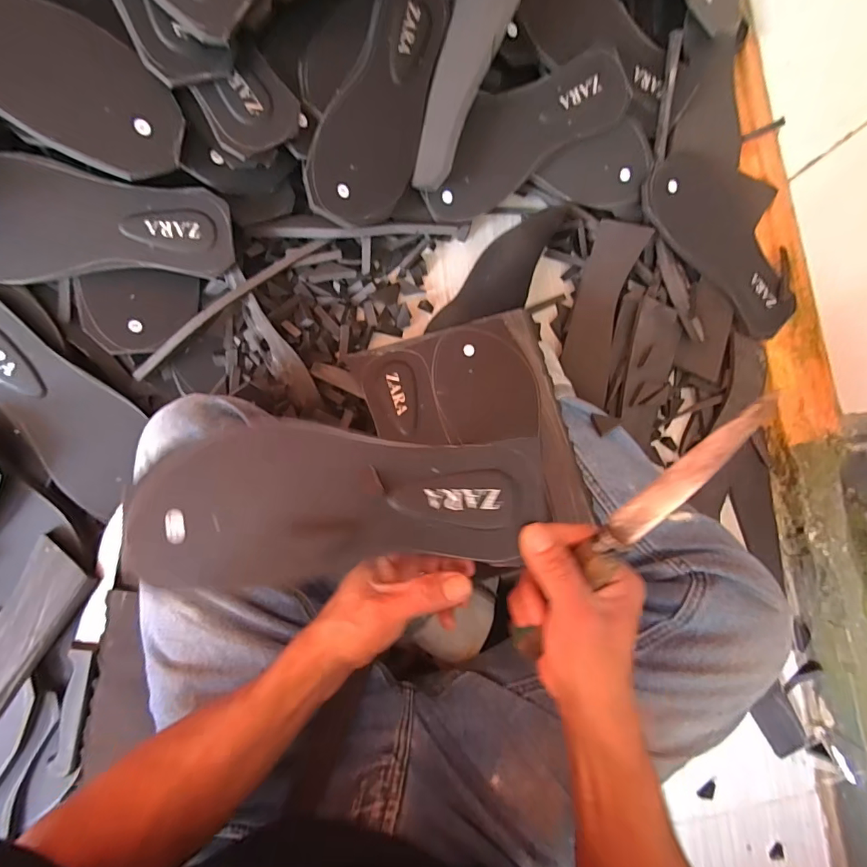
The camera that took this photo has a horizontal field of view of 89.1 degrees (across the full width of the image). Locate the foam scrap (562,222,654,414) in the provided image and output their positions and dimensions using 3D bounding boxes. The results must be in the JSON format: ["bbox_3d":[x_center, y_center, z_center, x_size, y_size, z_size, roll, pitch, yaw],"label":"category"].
[{"bbox_3d":[0.200,-0.142,0.528,0.058,0.036,0.224,15,82,-5],"label":"foam scrap"}]

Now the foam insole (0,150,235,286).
[{"bbox_3d":[-0.318,-0.188,0.402,0.241,0.021,0.100,-3,110,-19],"label":"foam insole"}]

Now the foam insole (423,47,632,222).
[{"bbox_3d":[0.097,-0.336,0.494,0.247,0.010,0.095,-34,108,6],"label":"foam insole"}]

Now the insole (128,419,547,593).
[{"bbox_3d":[-0.053,0.041,0.274,0.242,0.010,0.096,-2,84,-6],"label":"insole"}]

